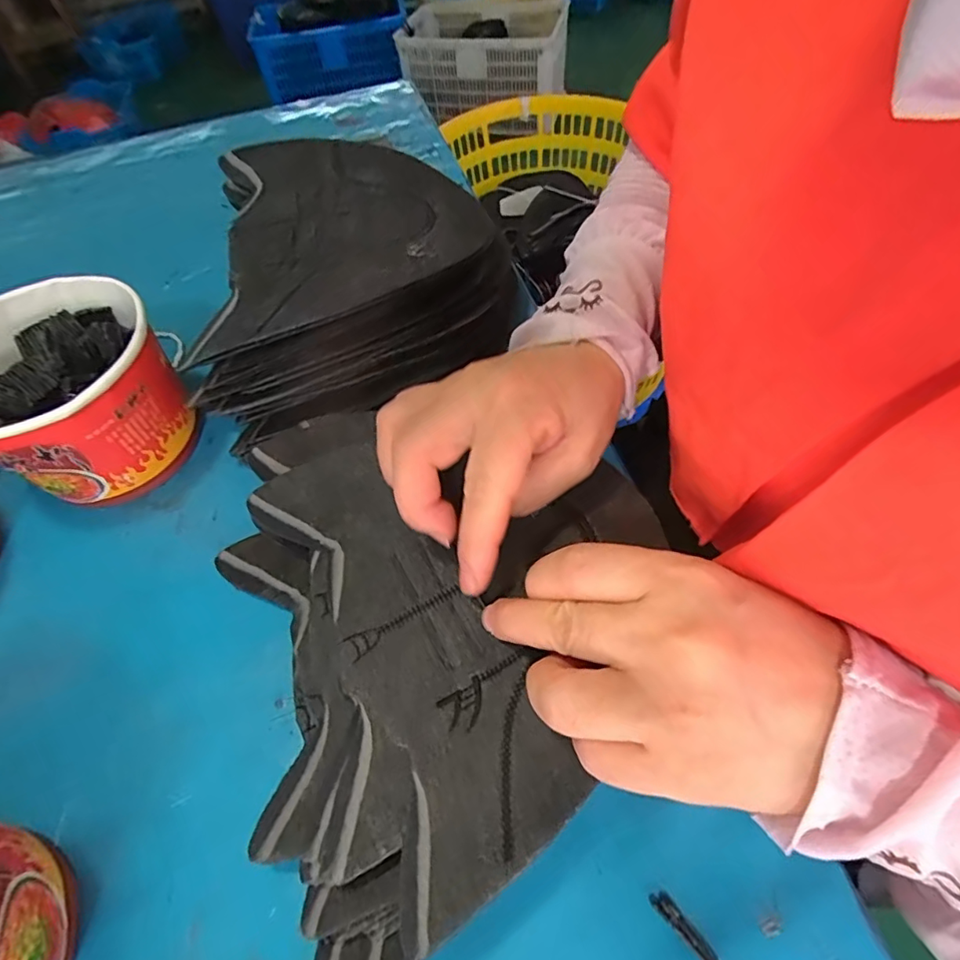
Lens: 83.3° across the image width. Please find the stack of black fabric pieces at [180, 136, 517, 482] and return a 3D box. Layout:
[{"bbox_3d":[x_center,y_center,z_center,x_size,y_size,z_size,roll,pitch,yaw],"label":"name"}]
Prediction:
[{"bbox_3d":[-0.103,-0.138,0.353,0.198,0.081,0.204,-35,59,-18],"label":"stack of black fabric pieces"}]

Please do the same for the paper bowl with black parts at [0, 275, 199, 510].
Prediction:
[{"bbox_3d":[-0.233,-0.045,0.318,0.113,0.086,0.120,-28,57,-14],"label":"paper bowl with black parts"}]

